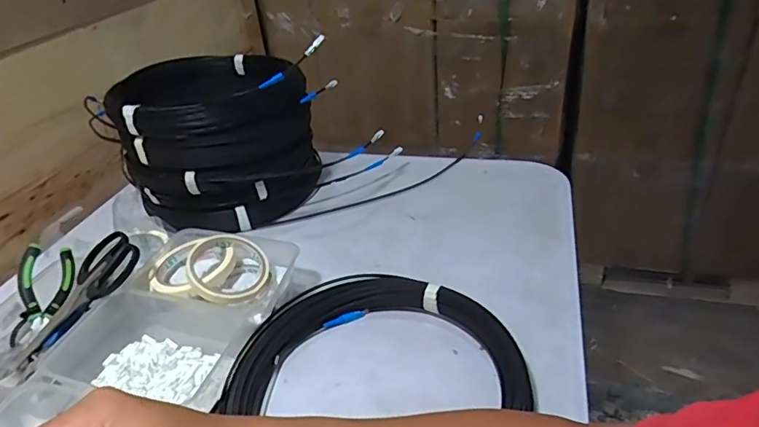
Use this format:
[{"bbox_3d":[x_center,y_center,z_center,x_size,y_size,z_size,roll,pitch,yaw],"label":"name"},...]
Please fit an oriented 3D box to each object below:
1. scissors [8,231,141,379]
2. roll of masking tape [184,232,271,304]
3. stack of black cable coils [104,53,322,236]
[{"bbox_3d":[-0.335,0.100,0.577,0.054,0.024,0.176,33,82,36],"label":"scissors"},{"bbox_3d":[-0.173,0.063,0.592,0.088,0.019,0.088,13,45,-13],"label":"roll of masking tape"},{"bbox_3d":[-0.231,-0.112,0.807,0.257,0.202,0.281,-6,32,0],"label":"stack of black cable coils"}]

